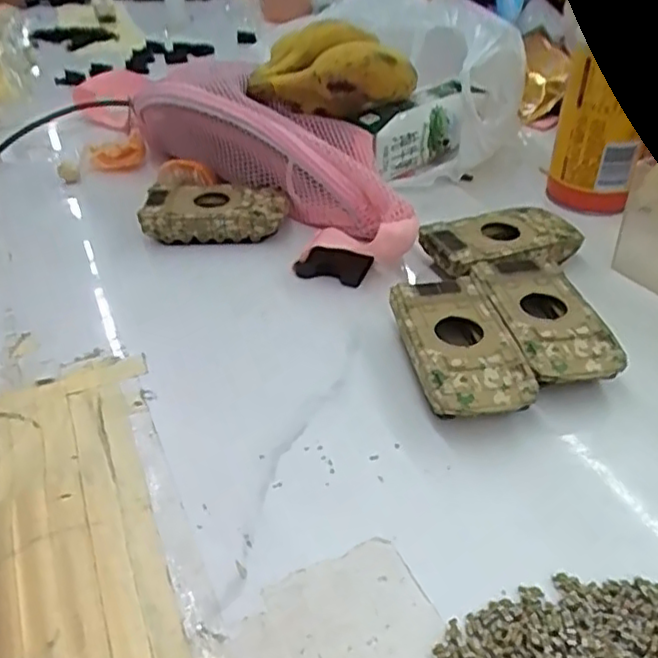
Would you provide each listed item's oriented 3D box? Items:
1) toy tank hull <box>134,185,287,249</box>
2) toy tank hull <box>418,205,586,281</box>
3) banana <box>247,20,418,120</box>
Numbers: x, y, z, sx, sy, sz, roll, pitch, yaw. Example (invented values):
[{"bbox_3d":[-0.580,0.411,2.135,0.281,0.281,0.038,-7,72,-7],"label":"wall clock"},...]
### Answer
[{"bbox_3d":[-0.077,-0.080,0.464,0.093,0.028,0.047,-3,38,-2],"label":"toy tank hull"},{"bbox_3d":[0.110,-0.051,0.422,0.094,0.024,0.051,-14,39,-16],"label":"toy tank hull"},{"bbox_3d":[0.005,-0.185,0.497,0.123,0.072,0.046,-7,38,-8],"label":"banana"}]

